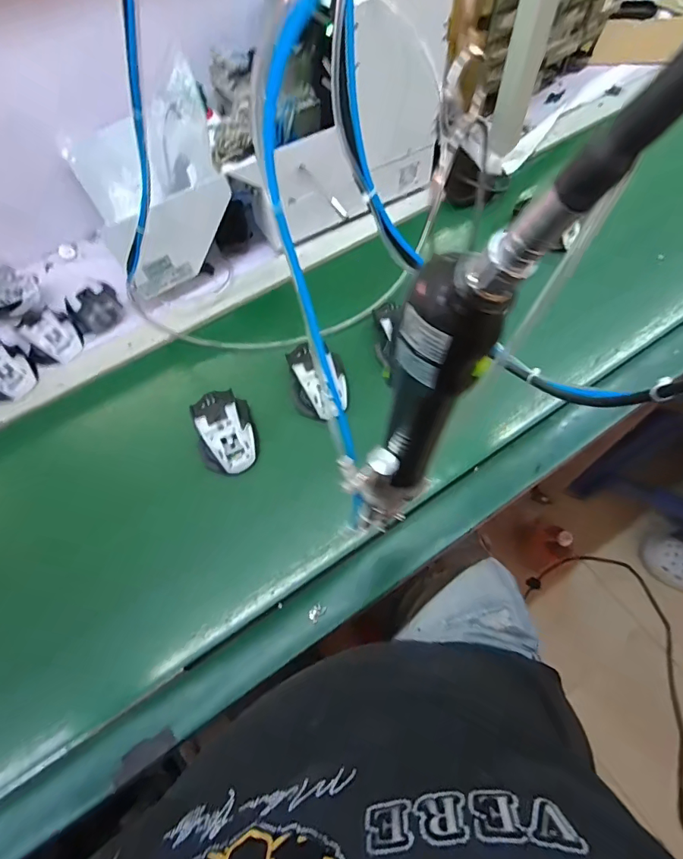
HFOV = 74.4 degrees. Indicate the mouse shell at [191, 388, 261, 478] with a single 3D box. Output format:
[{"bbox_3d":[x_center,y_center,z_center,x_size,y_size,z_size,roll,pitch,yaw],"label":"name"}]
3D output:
[{"bbox_3d":[-0.146,-0.002,0.570,0.072,0.035,0.115,-21,64,-7],"label":"mouse shell"}]

